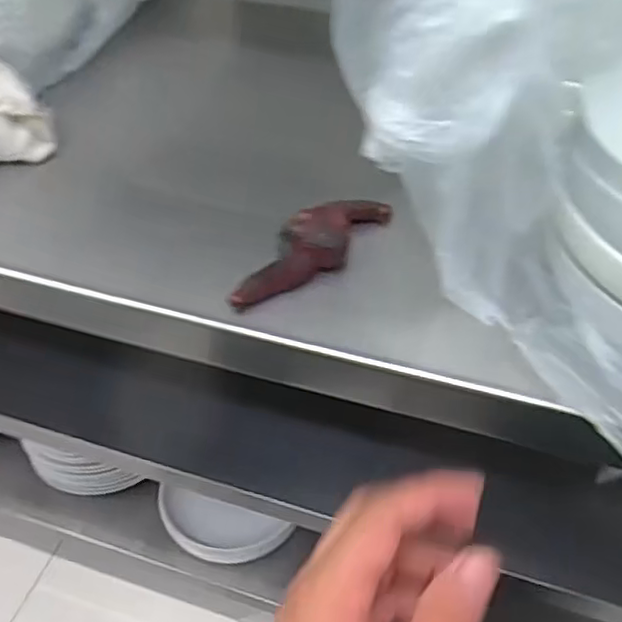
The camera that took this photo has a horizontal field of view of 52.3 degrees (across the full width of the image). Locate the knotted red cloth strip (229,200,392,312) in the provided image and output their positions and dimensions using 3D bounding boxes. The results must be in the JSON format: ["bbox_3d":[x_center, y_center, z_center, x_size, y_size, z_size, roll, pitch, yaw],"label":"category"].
[{"bbox_3d":[0.001,-0.047,0.427,0.137,0.035,0.040,-30,54,-24],"label":"knotted red cloth strip"}]

